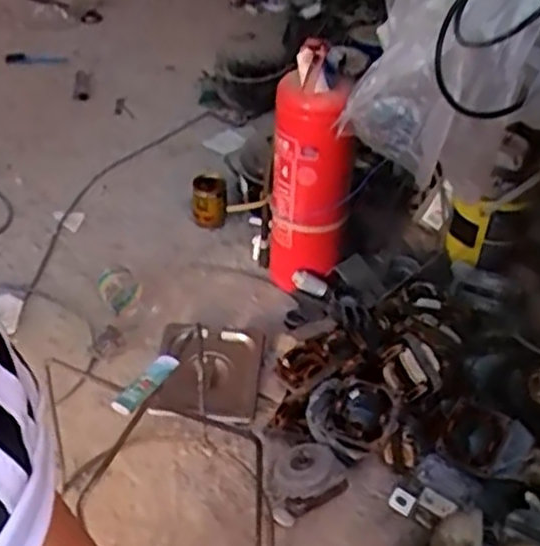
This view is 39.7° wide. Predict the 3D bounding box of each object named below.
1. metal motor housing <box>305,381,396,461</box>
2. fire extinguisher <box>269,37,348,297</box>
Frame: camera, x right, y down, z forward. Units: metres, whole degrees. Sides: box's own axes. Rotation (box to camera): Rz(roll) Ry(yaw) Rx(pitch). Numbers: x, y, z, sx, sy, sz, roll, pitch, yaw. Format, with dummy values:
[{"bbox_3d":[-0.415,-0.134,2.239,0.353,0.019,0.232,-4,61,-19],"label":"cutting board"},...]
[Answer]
[{"bbox_3d":[0.101,0.191,0.985,0.122,0.080,0.080,32,46,31],"label":"metal motor housing"},{"bbox_3d":[0.061,-0.132,1.173,0.123,0.418,0.106,5,38,2],"label":"fire extinguisher"}]

